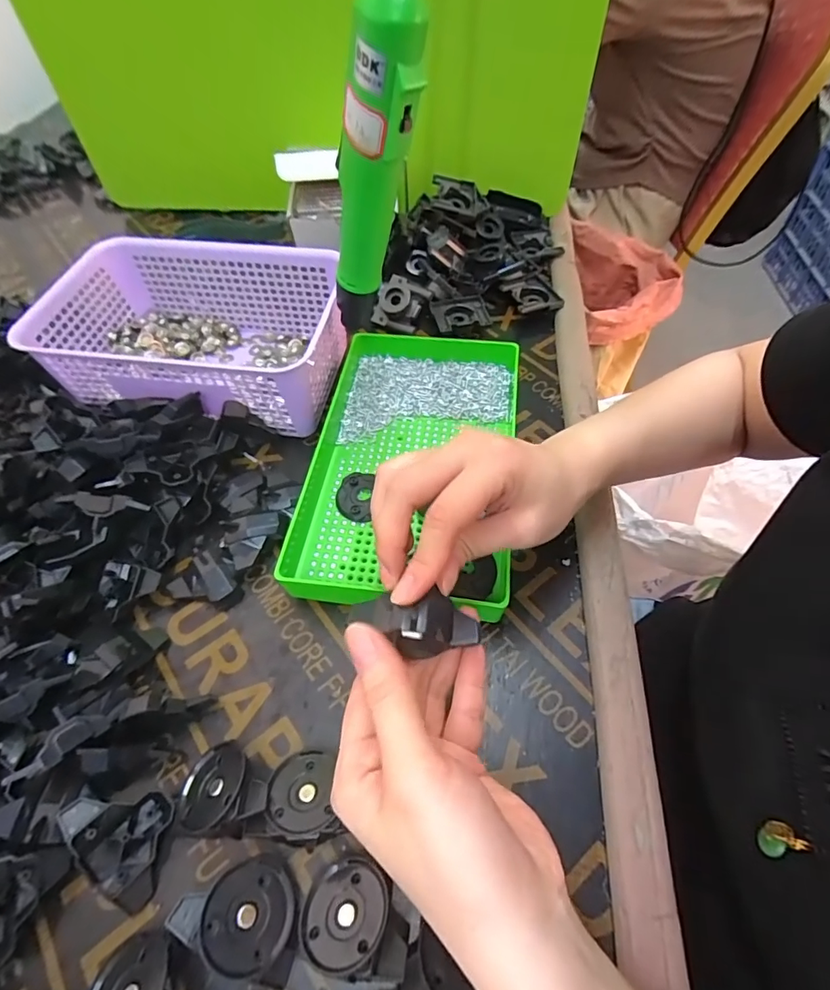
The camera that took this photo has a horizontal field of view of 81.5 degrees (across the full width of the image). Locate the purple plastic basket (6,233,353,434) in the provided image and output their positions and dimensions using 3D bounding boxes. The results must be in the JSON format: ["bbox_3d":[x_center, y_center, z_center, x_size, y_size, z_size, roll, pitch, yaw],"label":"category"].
[{"bbox_3d":[-0.186,-0.141,0.412,0.221,0.071,0.144,5,56,5],"label":"purple plastic basket"}]

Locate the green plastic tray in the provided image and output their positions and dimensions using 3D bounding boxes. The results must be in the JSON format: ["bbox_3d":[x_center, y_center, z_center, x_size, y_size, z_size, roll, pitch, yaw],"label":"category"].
[{"bbox_3d":[-0.004,-0.027,0.373,0.158,0.038,0.242,6,56,6],"label":"green plastic tray"}]

